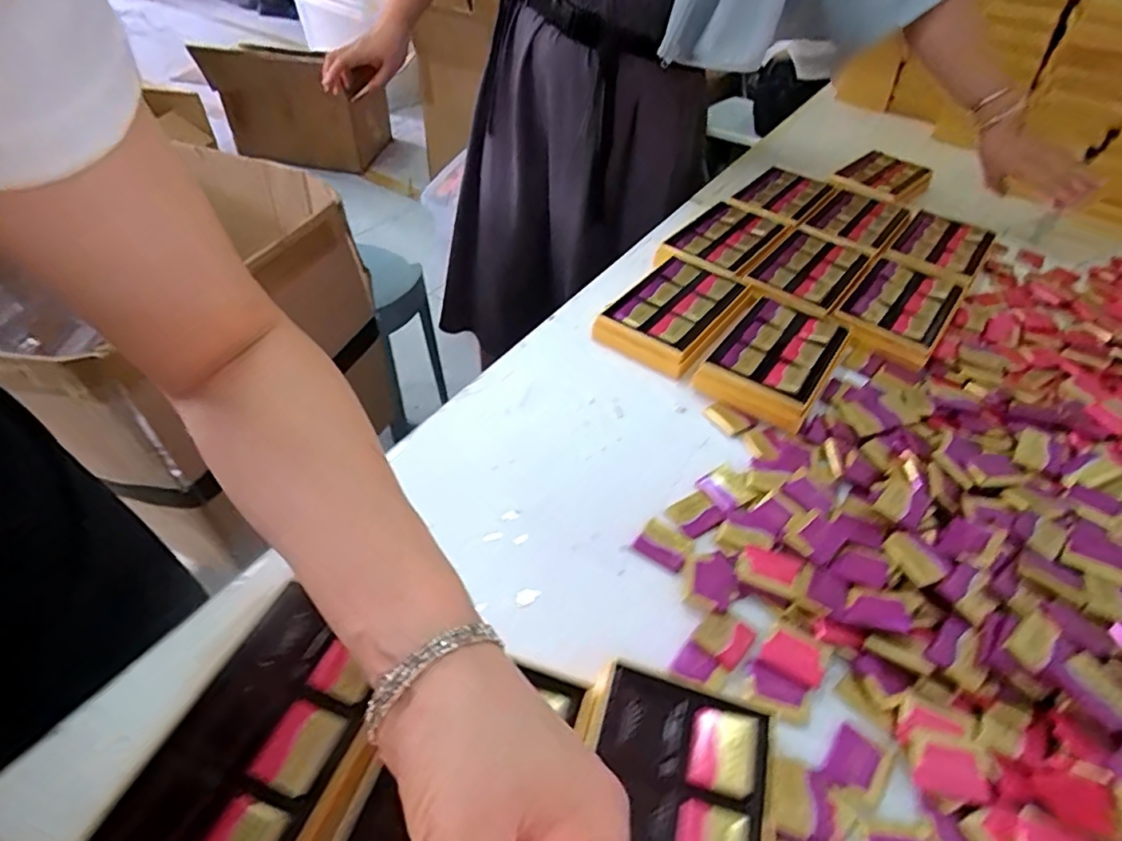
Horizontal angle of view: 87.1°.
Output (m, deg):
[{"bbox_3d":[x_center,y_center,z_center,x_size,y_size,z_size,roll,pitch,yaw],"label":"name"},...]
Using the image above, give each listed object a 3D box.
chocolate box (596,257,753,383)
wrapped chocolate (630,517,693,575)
[{"bbox_3d":[0.124,-0.117,0.637,0.118,0.032,0.179,29,50,21],"label":"chocolate box"},{"bbox_3d":[0.079,0.096,0.453,0.039,0.008,0.033,31,51,23],"label":"wrapped chocolate"}]

